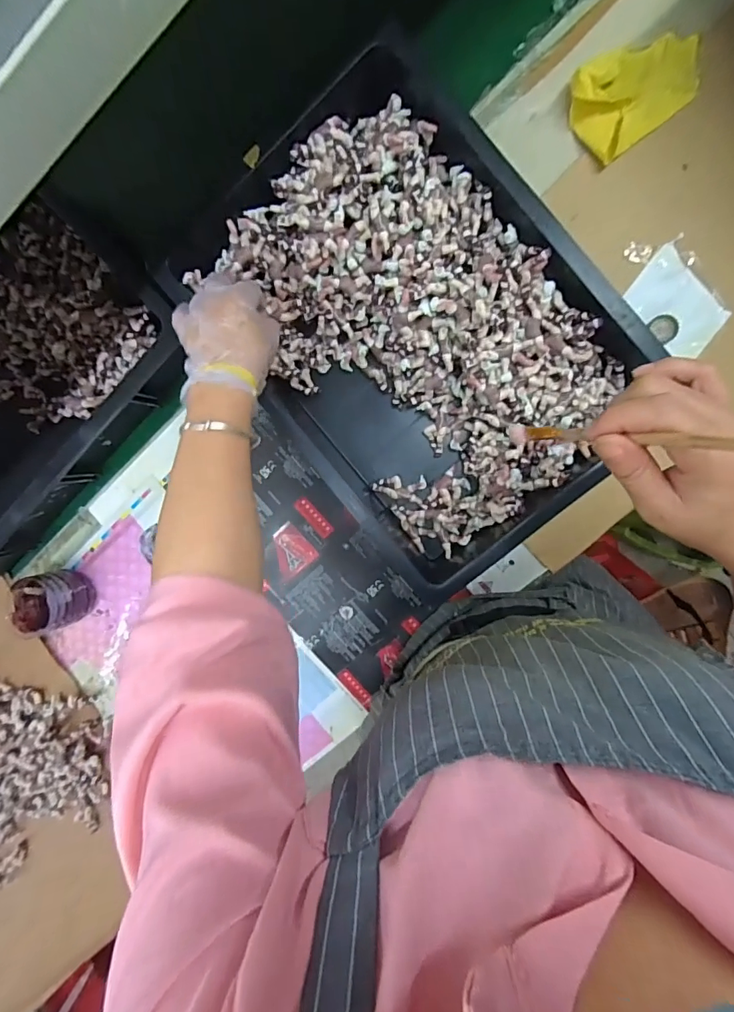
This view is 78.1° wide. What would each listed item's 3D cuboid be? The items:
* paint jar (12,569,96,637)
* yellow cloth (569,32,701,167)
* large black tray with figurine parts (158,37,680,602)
[{"bbox_3d":[-0.394,0.118,0.561,0.077,0.077,0.071,1,97,6],"label":"paint jar"},{"bbox_3d":[0.269,-0.417,0.446,0.129,0.026,0.082,-36,93,9],"label":"yellow cloth"},{"bbox_3d":[0.044,-0.173,0.469,0.305,0.090,0.444,-37,92,9],"label":"large black tray with figurine parts"}]

